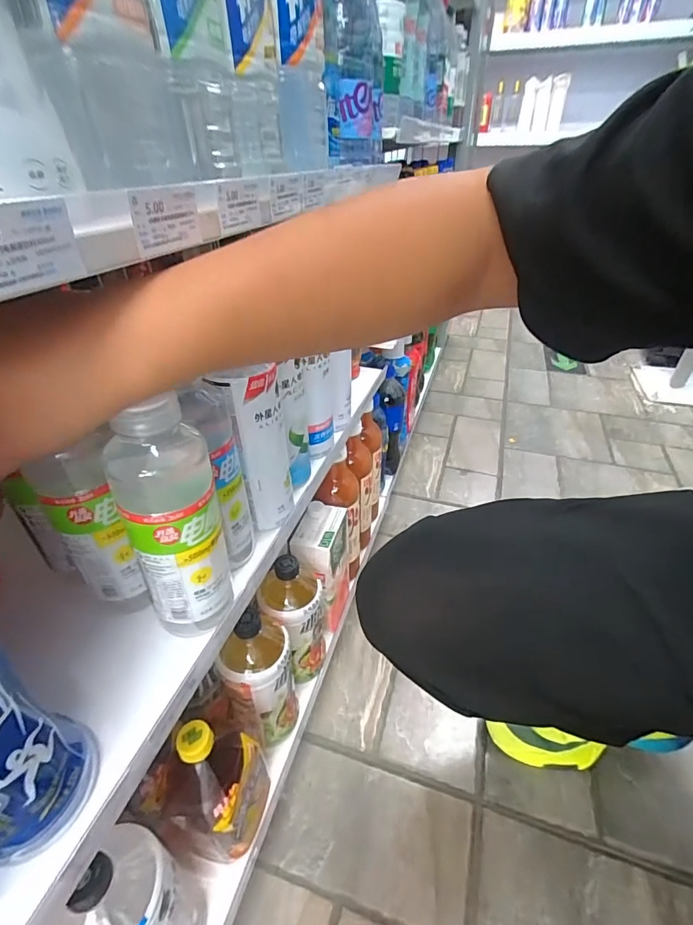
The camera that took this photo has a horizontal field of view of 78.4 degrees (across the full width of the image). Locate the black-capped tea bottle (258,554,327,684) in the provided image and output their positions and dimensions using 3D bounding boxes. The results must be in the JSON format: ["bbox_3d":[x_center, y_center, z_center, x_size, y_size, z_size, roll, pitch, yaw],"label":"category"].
[{"bbox_3d":[-0.068,0.206,0.582,0.078,0.205,0.086,-3,37,-2],"label":"black-capped tea bottle"}]

